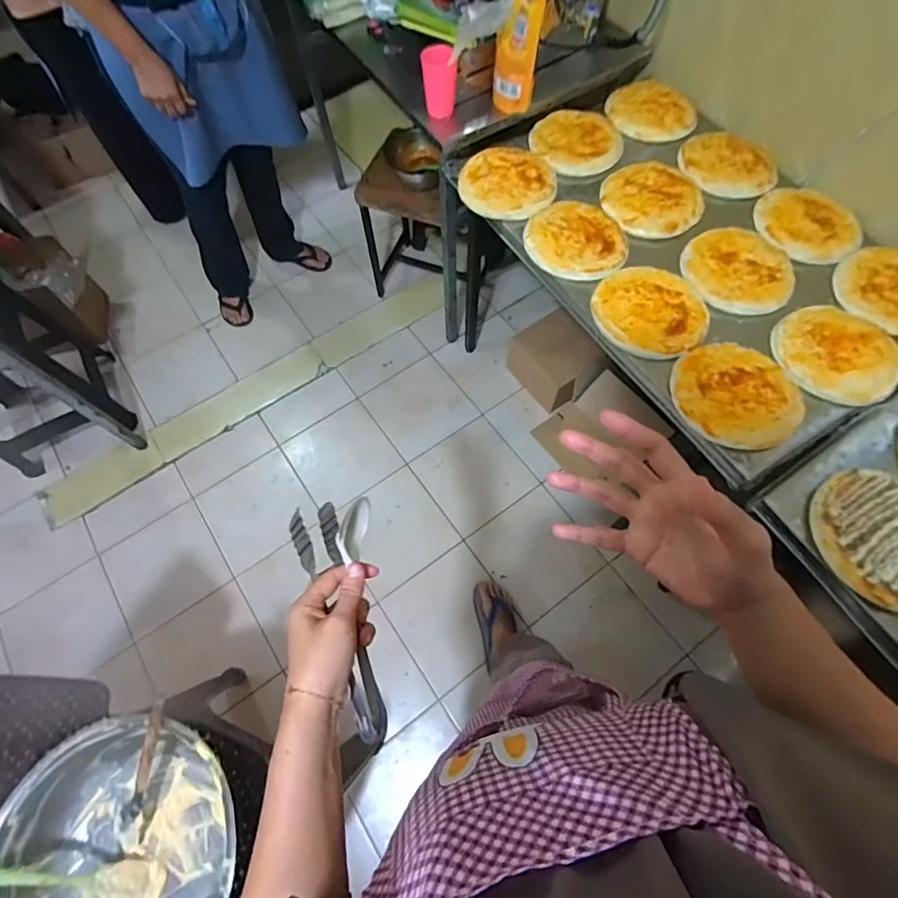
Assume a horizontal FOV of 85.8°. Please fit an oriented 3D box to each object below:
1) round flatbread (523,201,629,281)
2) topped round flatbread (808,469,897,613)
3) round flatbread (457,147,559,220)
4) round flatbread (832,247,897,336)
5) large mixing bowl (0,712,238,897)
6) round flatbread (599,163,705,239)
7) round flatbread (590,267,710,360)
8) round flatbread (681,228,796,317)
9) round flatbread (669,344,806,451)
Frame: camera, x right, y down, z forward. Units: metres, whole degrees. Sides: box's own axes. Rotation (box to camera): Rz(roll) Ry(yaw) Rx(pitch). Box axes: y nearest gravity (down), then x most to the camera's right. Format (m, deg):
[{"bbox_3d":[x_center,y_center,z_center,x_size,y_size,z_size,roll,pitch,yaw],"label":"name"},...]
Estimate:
[{"bbox_3d":[0.252,-0.415,0.954,0.195,0.018,0.198,0,66,0],"label":"round flatbread"},{"bbox_3d":[0.622,0.127,0.685,0.191,0.017,0.194,0,66,0],"label":"topped round flatbread"},{"bbox_3d":[0.134,-0.571,1.035,0.197,0.033,0.195,0,66,0],"label":"round flatbread"},{"bbox_3d":[0.824,-0.292,0.896,0.196,0.025,0.199,0,66,0],"label":"round flatbread"},{"bbox_3d":[-0.542,0.642,0.769,0.331,0.160,0.379,-1,66,-1],"label":"large mixing bowl"},{"bbox_3d":[0.426,-0.519,1.002,0.203,0.020,0.183,0,66,0],"label":"round flatbread"},{"bbox_3d":[0.372,-0.257,0.880,0.207,0.025,0.198,0,66,0],"label":"round flatbread"},{"bbox_3d":[0.557,-0.336,0.915,0.187,0.027,0.188,0,66,0],"label":"round flatbread"},{"bbox_3d":[0.474,-0.094,0.798,0.191,0.020,0.193,0,66,0],"label":"round flatbread"}]

